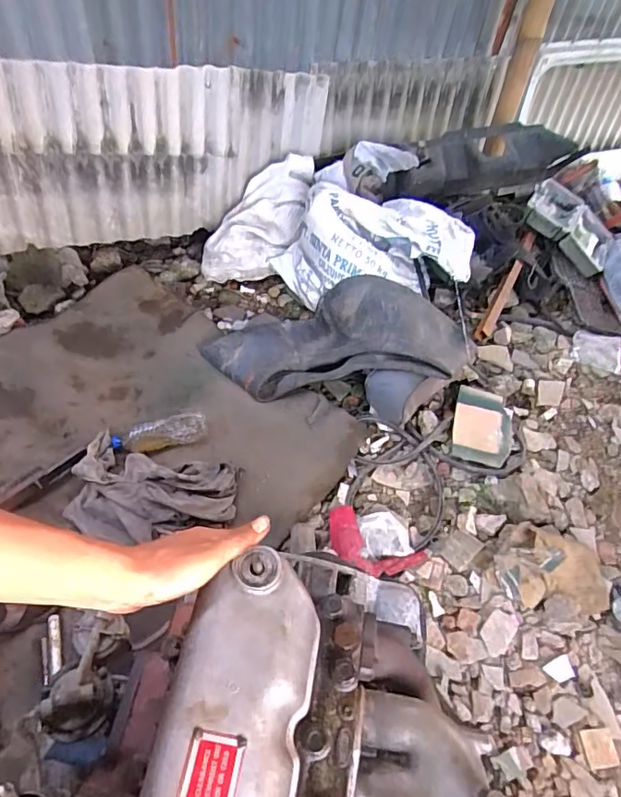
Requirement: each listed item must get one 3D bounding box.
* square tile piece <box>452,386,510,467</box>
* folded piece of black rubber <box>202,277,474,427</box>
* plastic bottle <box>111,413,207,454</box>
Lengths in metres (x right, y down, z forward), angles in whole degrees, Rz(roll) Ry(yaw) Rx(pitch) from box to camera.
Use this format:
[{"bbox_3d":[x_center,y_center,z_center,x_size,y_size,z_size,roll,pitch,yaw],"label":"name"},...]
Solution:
[{"bbox_3d":[0.465,0.075,1.410,0.150,0.016,0.232,11,58,10],"label":"square tile piece"},{"bbox_3d":[0.070,-0.158,1.435,0.709,0.201,0.329,12,50,4],"label":"folded piece of black rubber"},{"bbox_3d":[-0.371,0.083,1.283,0.231,0.054,0.057,-8,52,-12],"label":"plastic bottle"}]

